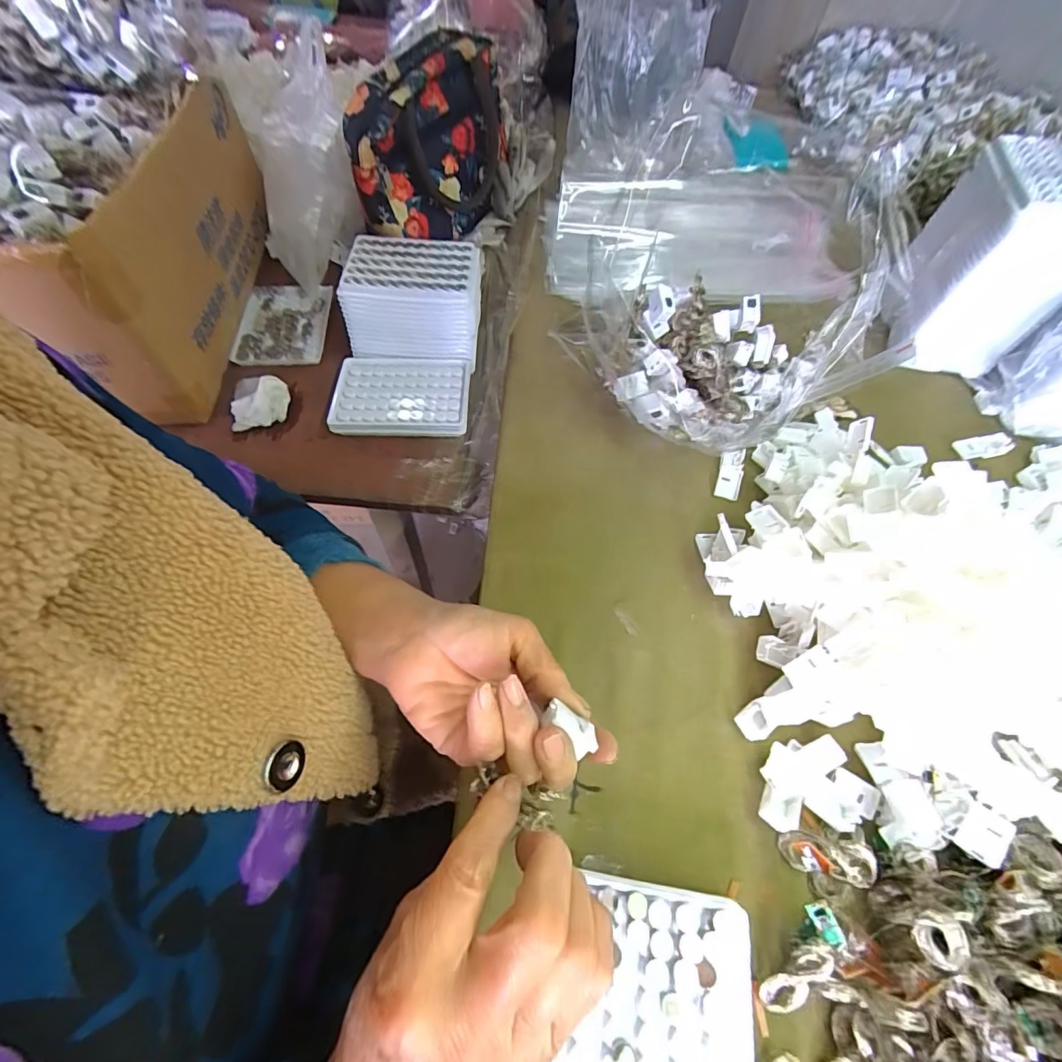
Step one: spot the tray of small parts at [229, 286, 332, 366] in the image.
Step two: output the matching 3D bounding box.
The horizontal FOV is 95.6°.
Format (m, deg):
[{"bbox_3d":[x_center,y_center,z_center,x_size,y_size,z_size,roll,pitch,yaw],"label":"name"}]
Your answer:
[{"bbox_3d":[-0.275,-0.230,0.530,0.093,0.010,0.120,0,61,-4],"label":"tray of small parts"}]

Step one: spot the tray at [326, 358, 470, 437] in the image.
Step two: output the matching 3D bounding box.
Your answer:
[{"bbox_3d":[-0.130,-0.136,0.485,0.130,0.013,0.092,0,60,-2],"label":"tray"}]

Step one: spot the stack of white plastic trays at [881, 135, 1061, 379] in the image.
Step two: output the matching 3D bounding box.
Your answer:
[{"bbox_3d":[0.439,-0.257,0.466,0.101,0.159,0.130,17,59,7],"label":"stack of white plastic trays"}]

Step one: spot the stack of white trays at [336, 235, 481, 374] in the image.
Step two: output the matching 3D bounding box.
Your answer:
[{"bbox_3d":[-0.116,-0.238,0.499,0.135,0.075,0.099,3,58,-2],"label":"stack of white trays"}]

